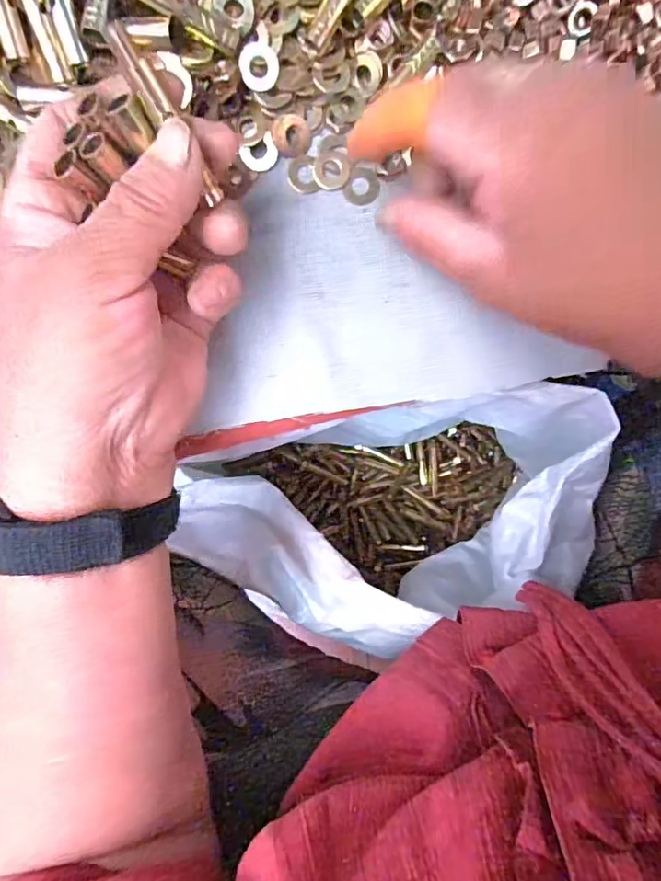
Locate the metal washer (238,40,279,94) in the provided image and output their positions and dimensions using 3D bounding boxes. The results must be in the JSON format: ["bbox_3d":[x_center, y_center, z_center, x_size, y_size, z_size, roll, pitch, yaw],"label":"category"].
[{"bbox_3d":[-0.030,-0.157,0.228,0.016,0.004,0.017,3,121,6],"label":"metal washer"}]

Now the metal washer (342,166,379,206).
[{"bbox_3d":[0.014,-0.115,0.244,0.014,0.004,0.016,28,101,-6],"label":"metal washer"}]

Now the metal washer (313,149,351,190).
[{"bbox_3d":[0.001,-0.121,0.242,0.016,0.004,0.016,-8,96,0],"label":"metal washer"}]

